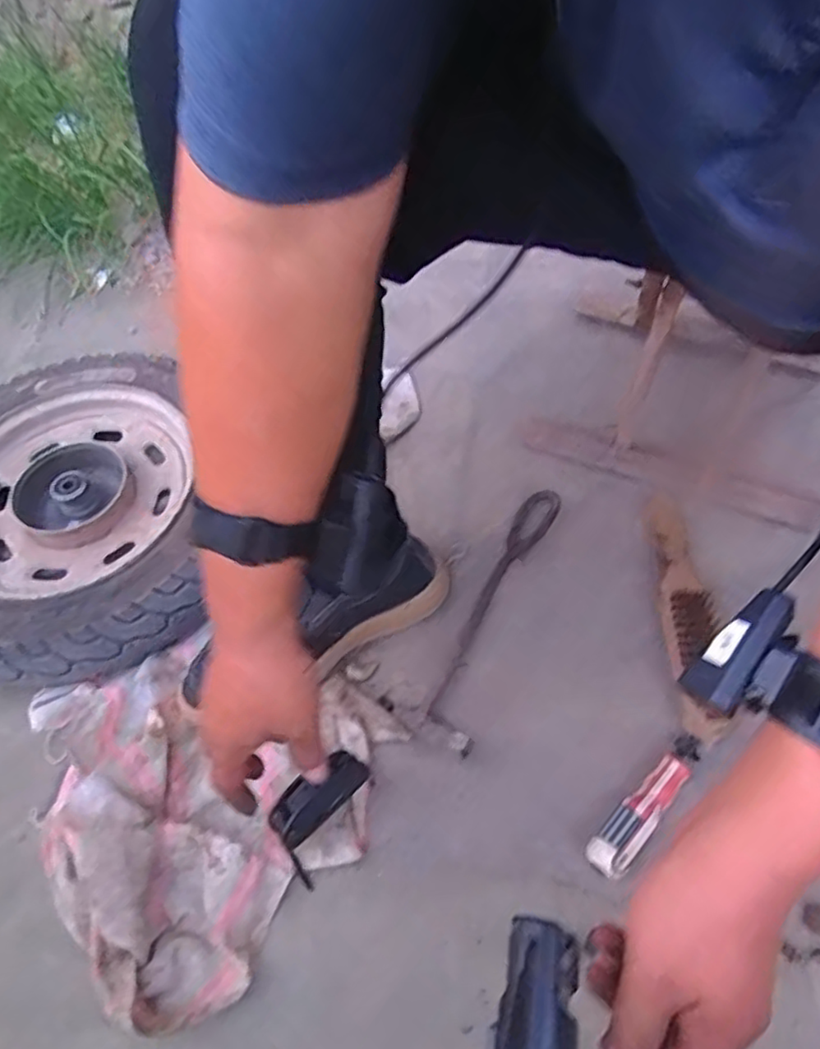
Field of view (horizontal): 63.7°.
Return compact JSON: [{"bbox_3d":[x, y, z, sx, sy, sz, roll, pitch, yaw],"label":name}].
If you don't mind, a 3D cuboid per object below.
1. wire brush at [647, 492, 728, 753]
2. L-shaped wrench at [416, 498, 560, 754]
[{"bbox_3d":[0.268,0.081,0.648,0.047,0.037,0.262,1,57,5],"label":"wire brush"},{"bbox_3d":[0.091,0.082,0.658,0.052,0.017,0.293,21,61,17],"label":"L-shaped wrench"}]

